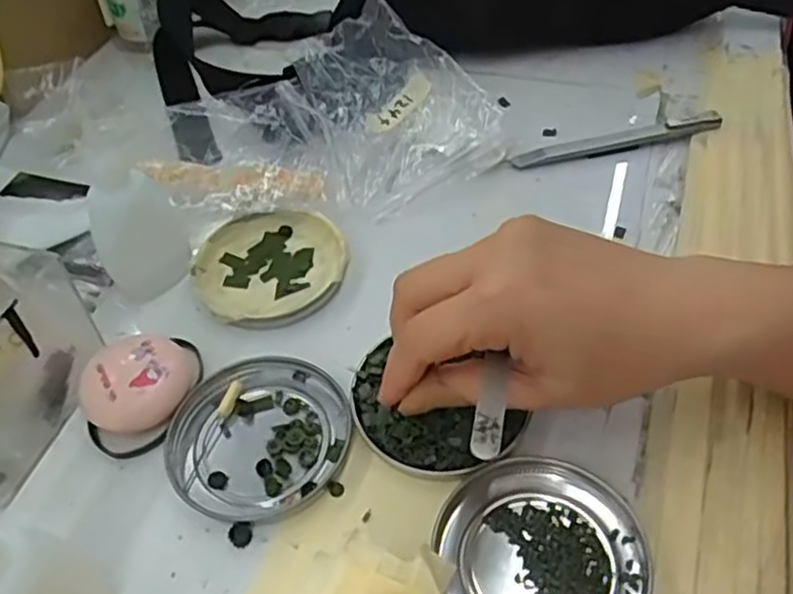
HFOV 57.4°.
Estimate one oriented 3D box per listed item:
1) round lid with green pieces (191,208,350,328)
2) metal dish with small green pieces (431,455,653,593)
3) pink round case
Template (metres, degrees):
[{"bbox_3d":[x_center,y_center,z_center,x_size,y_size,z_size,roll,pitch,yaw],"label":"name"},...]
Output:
[{"bbox_3d":[-0.067,-0.016,0.385,0.079,0.010,0.076,-2,49,3],"label":"round lid with green pieces"},{"bbox_3d":[0.054,0.101,0.279,0.079,0.010,0.076,-2,49,3],"label":"metal dish with small green pieces"},{"bbox_3d":[-0.117,0.040,0.331,0.042,0.022,0.061,11,51,13],"label":"pink round case"}]

